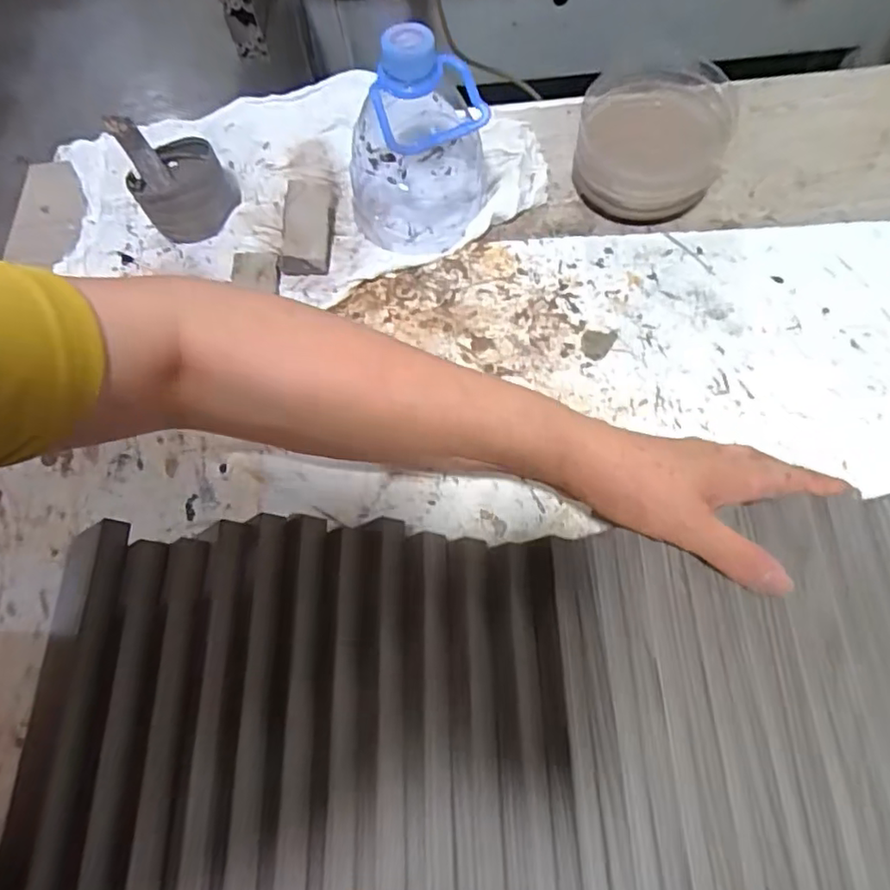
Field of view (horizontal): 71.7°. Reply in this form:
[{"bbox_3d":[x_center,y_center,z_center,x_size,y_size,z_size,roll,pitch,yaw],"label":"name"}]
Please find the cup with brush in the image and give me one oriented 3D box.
[{"bbox_3d":[-0.194,-0.196,0.457,0.069,0.059,0.088,-26,66,-8],"label":"cup with brush"}]

